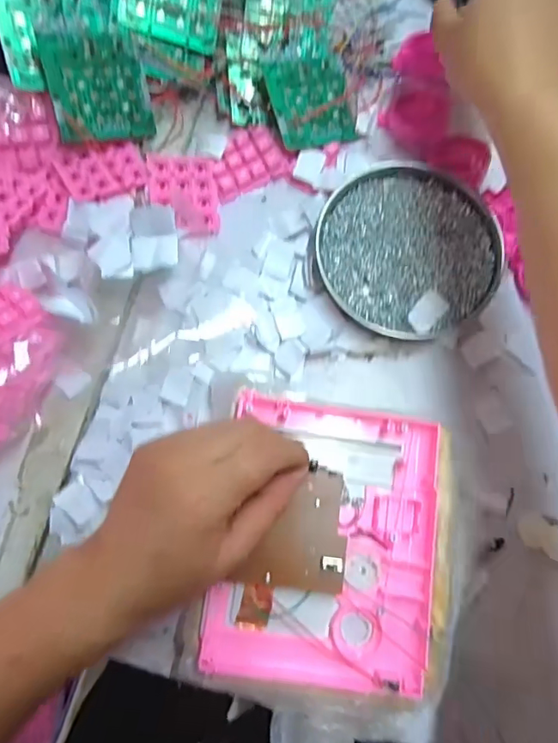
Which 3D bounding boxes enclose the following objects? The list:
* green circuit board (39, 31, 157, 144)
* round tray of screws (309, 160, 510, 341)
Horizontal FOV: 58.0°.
[{"bbox_3d":[-0.127,-0.203,0.361,0.071,0.006,0.066,-21,115,-32],"label":"green circuit board"},{"bbox_3d":[0.095,-0.090,0.380,0.129,0.018,0.134,0,79,-1],"label":"round tray of screws"}]

